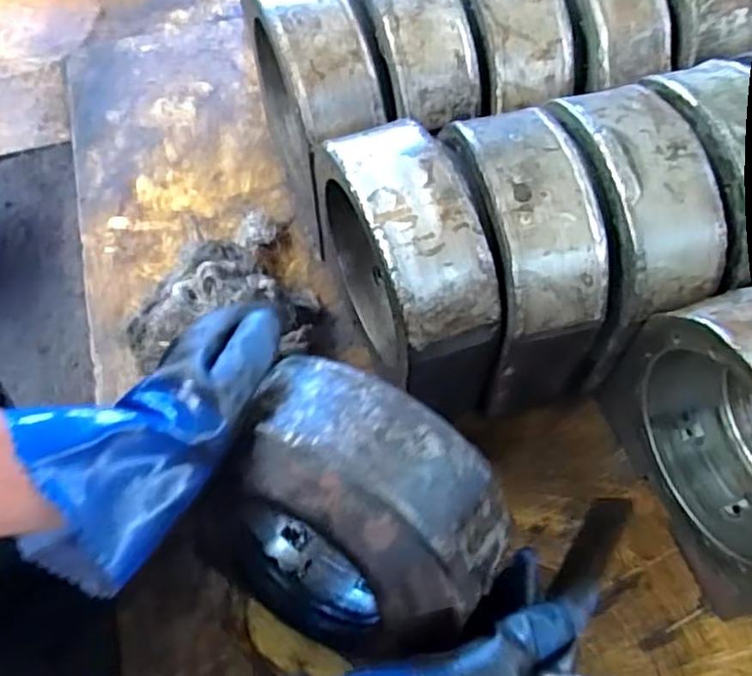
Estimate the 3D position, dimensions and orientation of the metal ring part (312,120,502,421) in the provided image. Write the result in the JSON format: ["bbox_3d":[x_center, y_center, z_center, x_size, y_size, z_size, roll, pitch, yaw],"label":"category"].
[{"bbox_3d":[0.024,-0.068,0.606,0.087,0.201,0.230,-20,63,-9],"label":"metal ring part"}]

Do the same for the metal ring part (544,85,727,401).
[{"bbox_3d":[0.217,-0.098,0.621,0.096,0.198,0.201,-14,62,-6],"label":"metal ring part"}]

